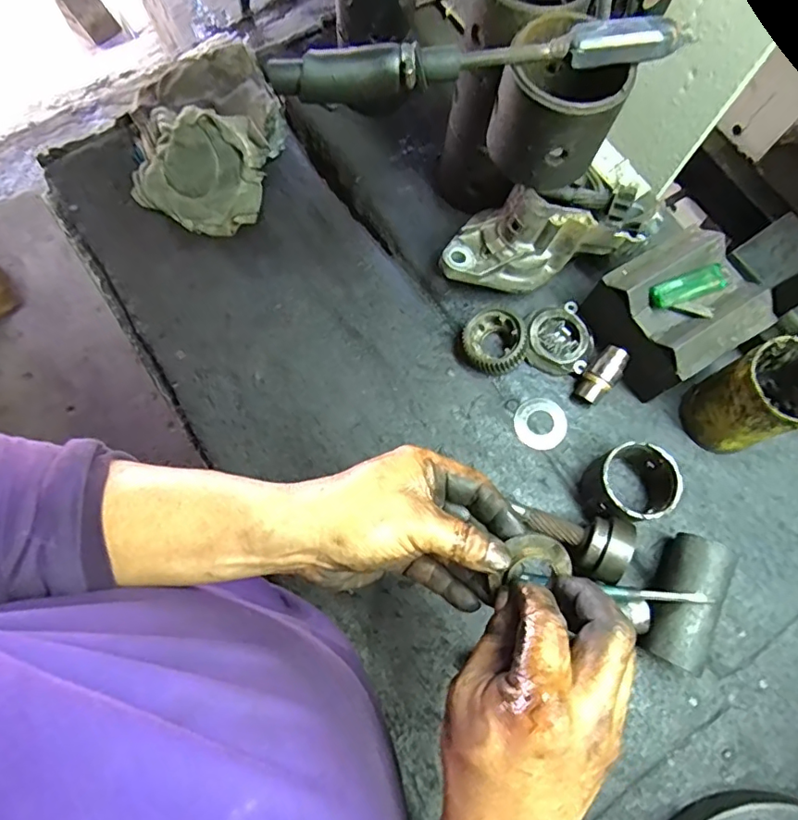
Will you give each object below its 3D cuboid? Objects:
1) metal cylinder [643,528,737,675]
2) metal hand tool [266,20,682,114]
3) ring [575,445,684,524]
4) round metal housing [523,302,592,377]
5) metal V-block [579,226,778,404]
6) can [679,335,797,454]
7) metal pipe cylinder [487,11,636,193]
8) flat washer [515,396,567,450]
[{"bbox_3d":[0.250,0.167,0.460,0.056,0.050,0.107,26,74,6],"label":"metal cylinder"},{"bbox_3d":[0.049,-0.232,0.356,0.265,0.038,0.028,-4,73,-4],"label":"metal hand tool"},{"bbox_3d":[0.209,0.069,0.482,0.073,0.055,0.068,-21,75,-8],"label":"ring"},{"bbox_3d":[0.163,-0.073,0.546,0.063,0.021,0.072,3,73,-2],"label":"round metal housing"},{"bbox_3d":[0.264,-0.091,0.516,0.133,0.094,0.120,-27,76,-10],"label":"metal V-block"},{"bbox_3d":[0.325,-0.008,0.483,0.081,0.113,0.075,-17,74,-7],"label":"can"},{"bbox_3d":[0.116,-0.223,0.397,0.072,0.081,0.088,-42,79,-13],"label":"metal pipe cylinder"},{"bbox_3d":[0.143,0.014,0.530,0.051,0.004,0.053,1,73,-2],"label":"flat washer"}]

